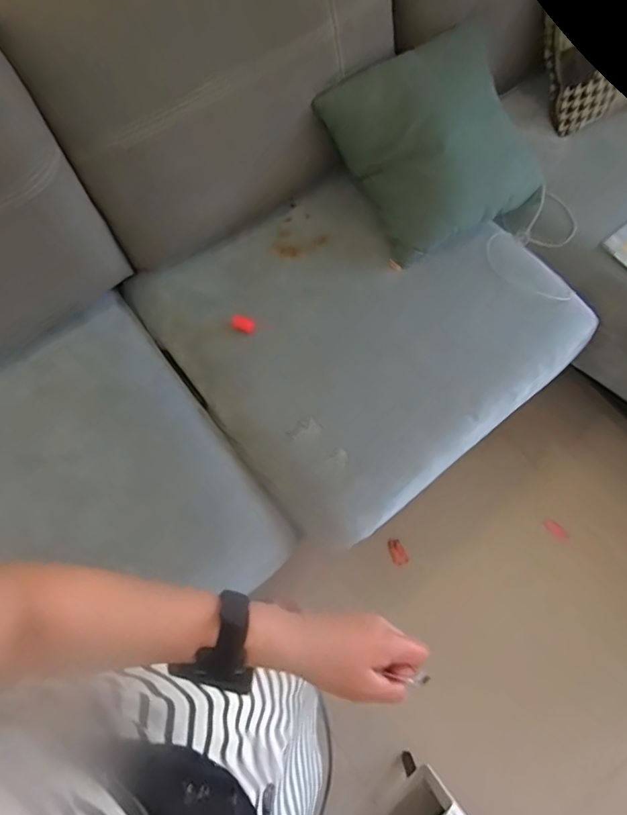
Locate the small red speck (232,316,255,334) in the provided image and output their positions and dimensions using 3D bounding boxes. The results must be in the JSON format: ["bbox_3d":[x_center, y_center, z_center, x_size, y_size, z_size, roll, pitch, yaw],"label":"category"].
[{"bbox_3d":[-0.138,-0.164,1.042,0.050,0.010,0.028,19,70,8],"label":"small red speck"}]

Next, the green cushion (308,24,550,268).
[{"bbox_3d":[0.257,-0.537,1.074,0.399,0.083,0.377,-33,102,-8],"label":"green cushion"}]

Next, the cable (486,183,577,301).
[{"bbox_3d":[0.472,-0.355,1.138,0.187,0.055,0.291,12,69,5],"label":"cable"}]

